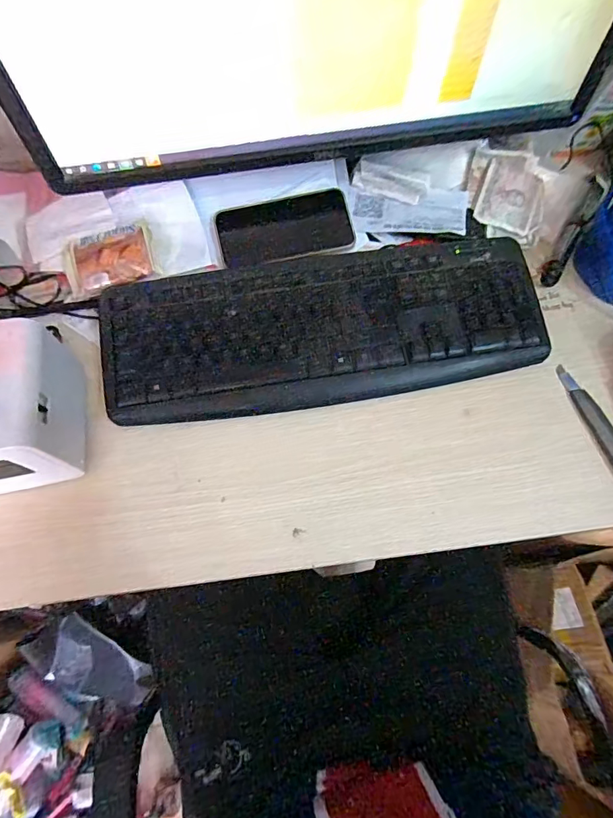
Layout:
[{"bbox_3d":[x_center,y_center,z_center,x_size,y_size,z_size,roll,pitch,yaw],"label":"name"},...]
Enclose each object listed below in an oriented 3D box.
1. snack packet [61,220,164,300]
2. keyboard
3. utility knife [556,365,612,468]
[{"bbox_3d":[-0.208,-0.157,0.481,0.098,0.016,0.071,-19,71,-7],"label":"snack packet"},{"bbox_3d":[0.019,-0.085,0.472,0.440,0.034,0.153,-8,69,-3],"label":"keyboard"},{"bbox_3d":[0.292,0.021,0.445,0.025,0.009,0.148,-19,71,-7],"label":"utility knife"}]

